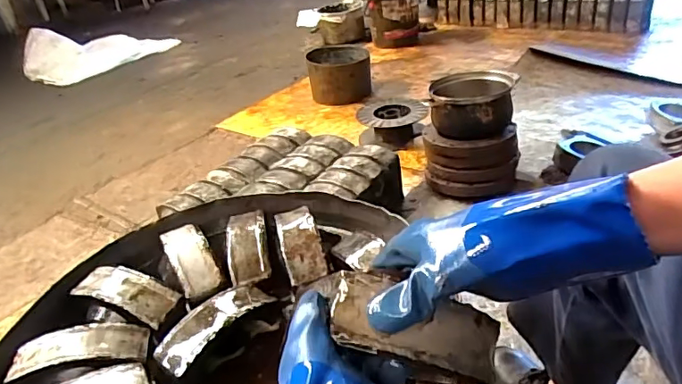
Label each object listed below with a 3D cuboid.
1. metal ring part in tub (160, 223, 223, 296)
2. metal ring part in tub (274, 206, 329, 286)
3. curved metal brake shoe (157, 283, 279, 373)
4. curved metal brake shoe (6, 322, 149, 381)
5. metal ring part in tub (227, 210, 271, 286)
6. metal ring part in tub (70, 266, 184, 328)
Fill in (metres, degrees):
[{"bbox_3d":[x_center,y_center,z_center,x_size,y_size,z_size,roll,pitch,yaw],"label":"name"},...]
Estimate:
[{"bbox_3d":[-0.232,0.100,0.787,0.056,0.035,0.156,-22,34,-21],"label":"metal ring part in tub"},{"bbox_3d":[-0.063,0.071,0.778,0.060,0.034,0.162,-13,32,-9],"label":"metal ring part in tub"},{"bbox_3d":[-0.163,0.165,0.666,0.061,0.034,0.161,23,43,40],"label":"curved metal brake shoe"},{"bbox_3d":[-0.332,0.199,0.649,0.162,0.029,0.056,-10,32,-4],"label":"curved metal brake shoe"},{"bbox_3d":[-0.144,0.078,0.793,0.060,0.032,0.158,-11,32,-6],"label":"metal ring part in tub"},{"bbox_3d":[-0.305,0.143,0.730,0.150,0.029,0.057,9,35,24],"label":"metal ring part in tub"}]

